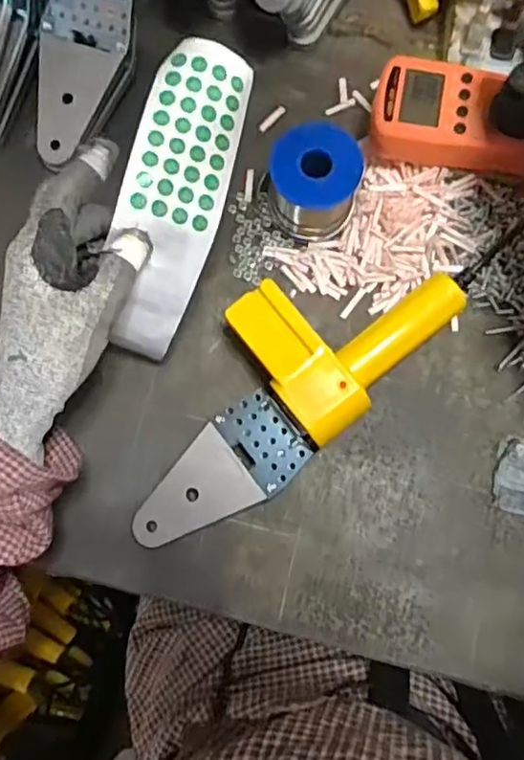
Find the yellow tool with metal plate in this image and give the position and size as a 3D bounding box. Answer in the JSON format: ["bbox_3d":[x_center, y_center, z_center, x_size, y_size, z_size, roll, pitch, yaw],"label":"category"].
[{"bbox_3d":[0.007,0.008,0.431,0.269,0.053,0.110,-44,82,-7],"label":"yellow tool with metal plate"}]

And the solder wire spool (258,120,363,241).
[{"bbox_3d":[0.036,-0.148,0.450,0.073,0.060,0.058,9,80,2],"label":"solder wire spool"}]

